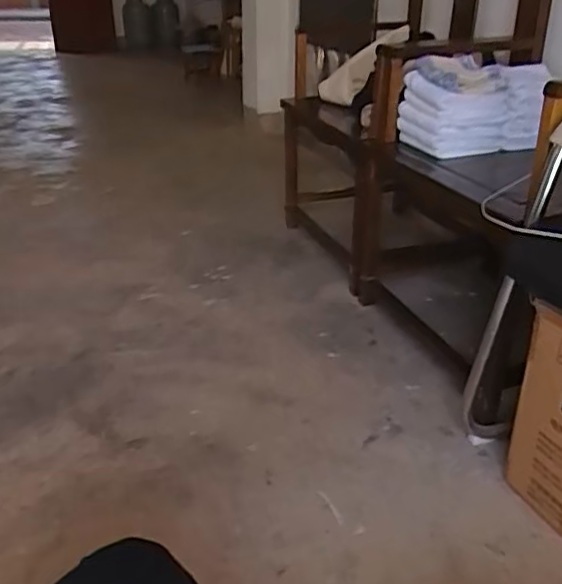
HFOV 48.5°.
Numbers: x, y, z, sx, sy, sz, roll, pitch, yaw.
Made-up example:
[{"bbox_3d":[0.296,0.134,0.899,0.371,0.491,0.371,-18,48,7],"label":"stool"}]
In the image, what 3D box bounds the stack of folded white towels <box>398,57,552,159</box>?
[{"bbox_3d":[0.450,-0.442,1.493,0.290,0.190,0.194,-4,28,-8],"label":"stack of folded white towels"}]

